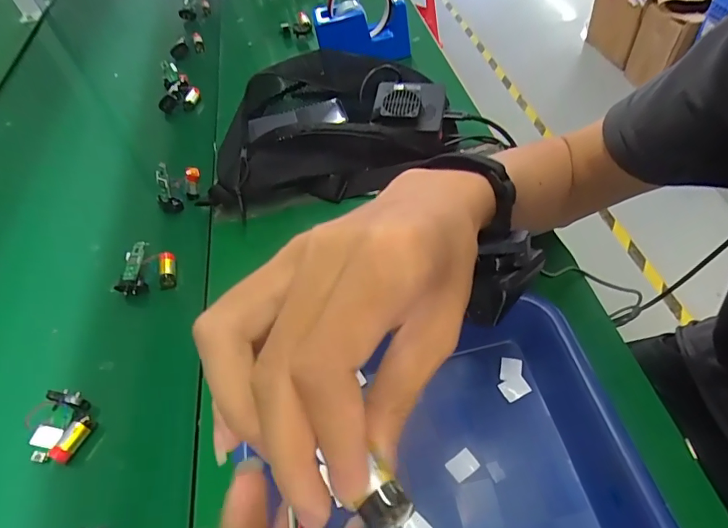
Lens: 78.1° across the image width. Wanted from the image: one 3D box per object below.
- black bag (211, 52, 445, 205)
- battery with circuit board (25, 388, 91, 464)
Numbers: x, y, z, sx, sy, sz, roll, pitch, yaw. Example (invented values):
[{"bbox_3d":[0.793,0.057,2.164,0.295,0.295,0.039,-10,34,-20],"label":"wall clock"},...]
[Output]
[{"bbox_3d":[-0.042,-0.169,0.523,0.273,0.114,0.182,-8,51,0],"label":"black bag"},{"bbox_3d":[-0.250,0.134,0.369,0.048,0.020,0.058,-35,56,-20],"label":"battery with circuit board"}]

